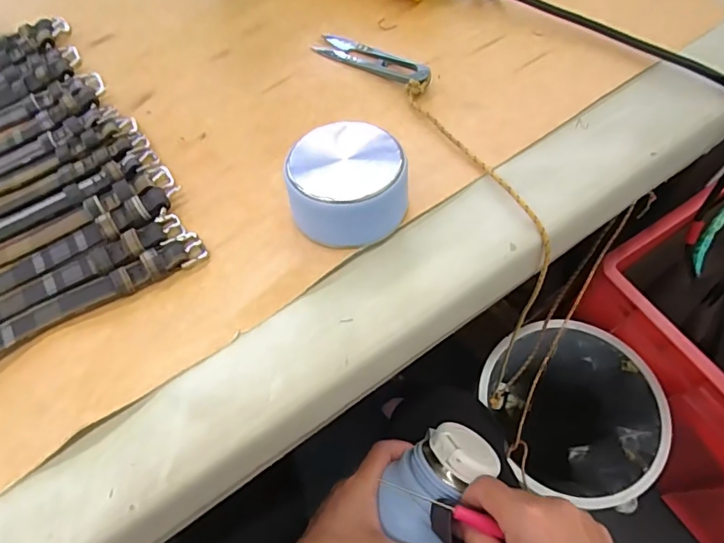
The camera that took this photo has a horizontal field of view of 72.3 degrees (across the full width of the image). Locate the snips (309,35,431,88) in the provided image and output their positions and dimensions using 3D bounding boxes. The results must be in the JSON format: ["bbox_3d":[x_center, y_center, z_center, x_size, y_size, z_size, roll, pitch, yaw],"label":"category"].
[{"bbox_3d":[0.009,-0.164,0.377,0.100,0.013,0.029,31,68,18],"label":"snips"}]

